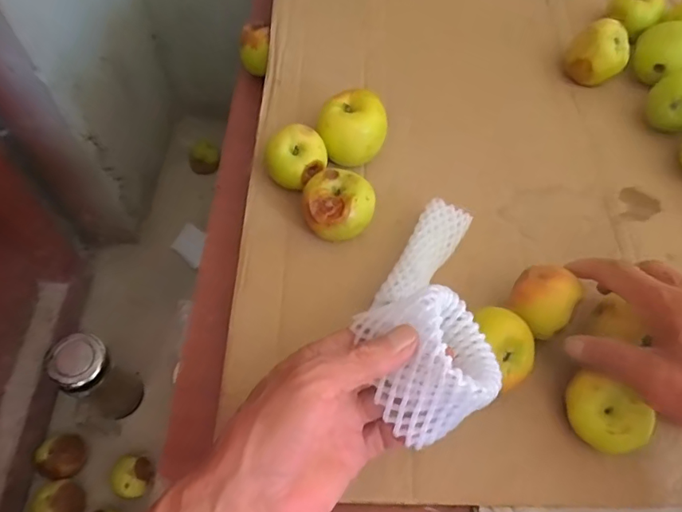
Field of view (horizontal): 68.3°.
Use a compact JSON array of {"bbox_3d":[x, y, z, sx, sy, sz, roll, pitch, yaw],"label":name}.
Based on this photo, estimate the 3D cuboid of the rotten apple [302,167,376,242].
[{"bbox_3d":[-0.002,-0.036,0.421,0.055,0.056,0.049,7,59,2],"label":"rotten apple"}]

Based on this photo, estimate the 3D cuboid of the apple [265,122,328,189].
[{"bbox_3d":[-0.038,-0.081,0.425,0.050,0.040,0.044,-4,59,-5],"label":"apple"}]

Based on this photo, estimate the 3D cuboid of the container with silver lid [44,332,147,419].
[{"bbox_3d":[-0.339,0.172,0.703,0.062,0.169,0.068,1,59,-2],"label":"container with silver lid"}]

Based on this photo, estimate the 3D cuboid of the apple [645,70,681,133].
[{"bbox_3d":[0.337,-0.152,0.508,0.052,0.050,0.046,36,64,18],"label":"apple"}]

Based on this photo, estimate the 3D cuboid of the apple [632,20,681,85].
[{"bbox_3d":[0.351,-0.217,0.545,0.060,0.051,0.068,31,63,16],"label":"apple"}]

